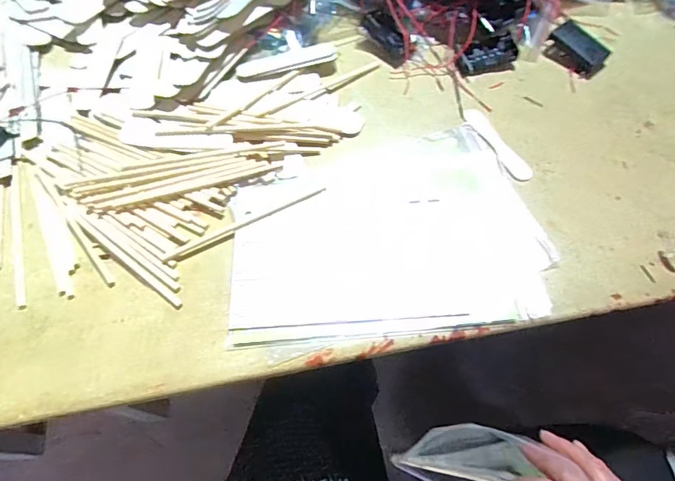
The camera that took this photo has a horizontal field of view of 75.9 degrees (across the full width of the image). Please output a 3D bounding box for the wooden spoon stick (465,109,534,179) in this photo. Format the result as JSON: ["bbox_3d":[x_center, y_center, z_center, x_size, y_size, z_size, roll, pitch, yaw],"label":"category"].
[{"bbox_3d":[0.150,-0.093,0.406,0.020,0.004,0.094,-22,64,-10],"label":"wooden spoon stick"}]

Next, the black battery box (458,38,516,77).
[{"bbox_3d":[0.156,-0.194,0.454,0.061,0.017,0.033,-11,63,-5],"label":"black battery box"}]

